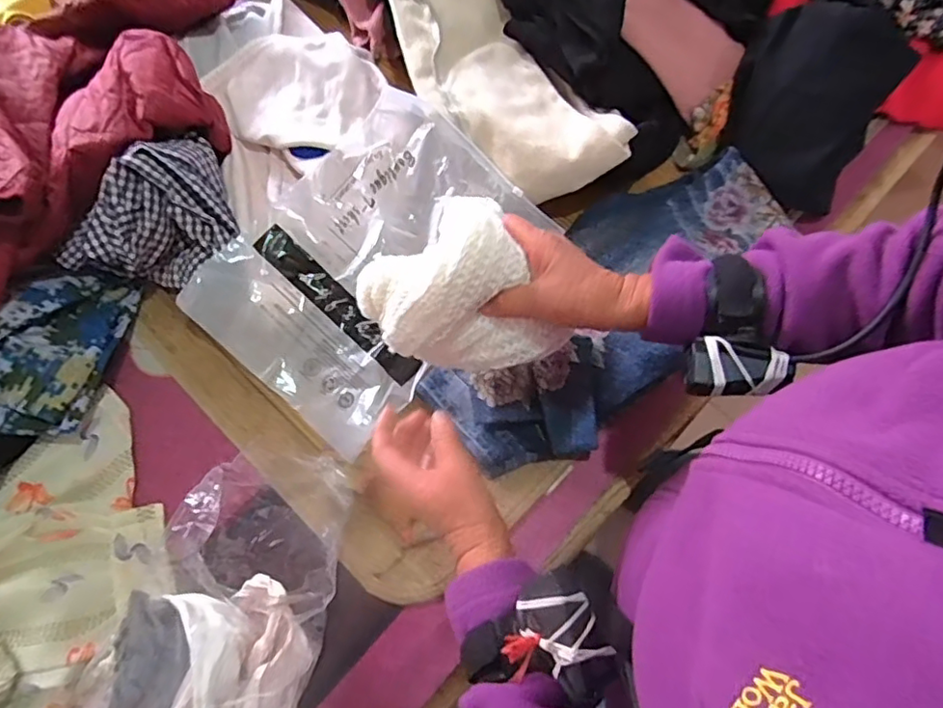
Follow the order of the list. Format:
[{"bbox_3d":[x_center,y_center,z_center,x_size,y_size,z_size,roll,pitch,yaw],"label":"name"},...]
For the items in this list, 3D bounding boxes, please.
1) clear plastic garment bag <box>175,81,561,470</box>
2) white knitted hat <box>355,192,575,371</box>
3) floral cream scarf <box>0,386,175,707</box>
[{"bbox_3d":[-0.113,-0.101,0.665,0.260,0.050,0.351,41,83,6],"label":"clear plastic garment bag"},{"bbox_3d":[-0.011,-0.045,0.450,0.139,0.119,0.107,-17,73,-7],"label":"white knitted hat"},{"bbox_3d":[-0.460,0.236,0.550,0.371,0.063,0.234,-39,77,-12],"label":"floral cream scarf"}]

